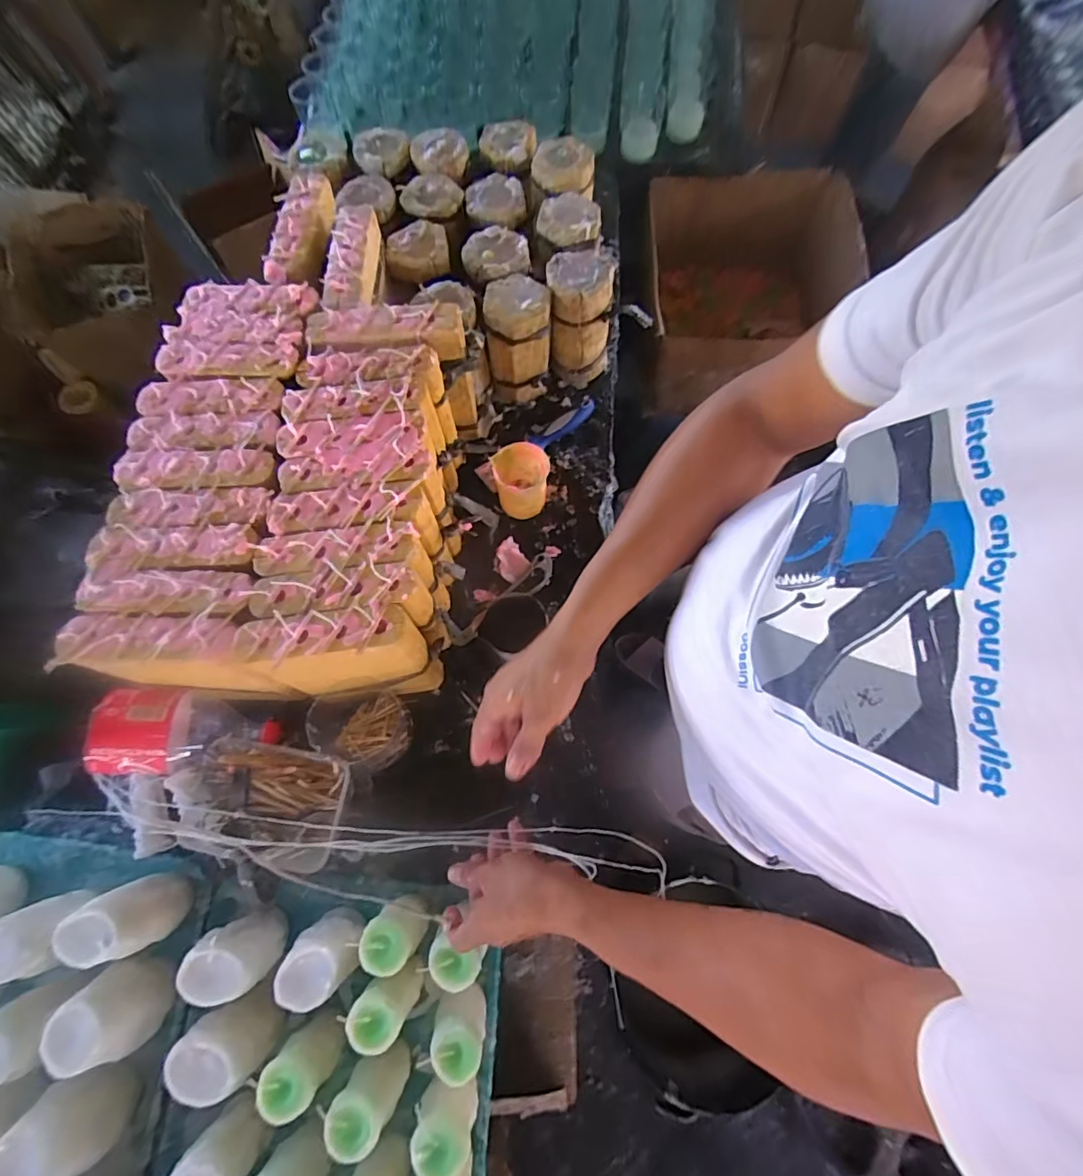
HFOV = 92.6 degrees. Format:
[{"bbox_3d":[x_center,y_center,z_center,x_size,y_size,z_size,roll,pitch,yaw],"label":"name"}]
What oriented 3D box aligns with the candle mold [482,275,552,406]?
[{"bbox_3d":[-0.032,-0.368,0.777,0.095,0.154,0.097,-3,71,0],"label":"candle mold"}]

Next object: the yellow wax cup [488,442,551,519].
[{"bbox_3d":[-0.026,-0.147,0.733,0.075,0.097,0.072,0,71,1],"label":"yellow wax cup"}]

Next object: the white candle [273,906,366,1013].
[{"bbox_3d":[-0.235,0.403,0.566,0.067,0.083,0.078,21,73,8],"label":"white candle"}]

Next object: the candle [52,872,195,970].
[{"bbox_3d":[-0.456,0.362,0.572,0.079,0.095,0.071,-13,71,-4],"label":"candle"}]

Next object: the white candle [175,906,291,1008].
[{"bbox_3d":[-0.333,0.402,0.569,0.071,0.090,0.067,-15,72,-4],"label":"white candle"}]

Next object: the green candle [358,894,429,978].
[{"bbox_3d":[-0.159,0.379,0.577,0.052,0.102,0.059,33,75,11],"label":"green candle"}]

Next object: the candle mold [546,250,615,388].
[{"bbox_3d":[0.057,-0.410,0.788,0.096,0.159,0.104,3,71,2],"label":"candle mold"}]

